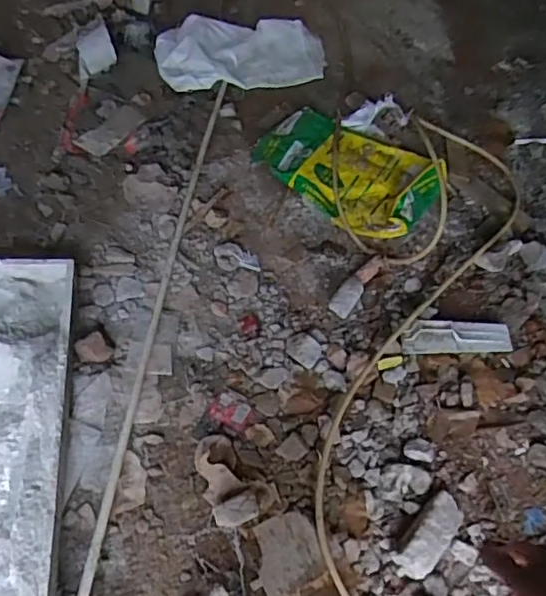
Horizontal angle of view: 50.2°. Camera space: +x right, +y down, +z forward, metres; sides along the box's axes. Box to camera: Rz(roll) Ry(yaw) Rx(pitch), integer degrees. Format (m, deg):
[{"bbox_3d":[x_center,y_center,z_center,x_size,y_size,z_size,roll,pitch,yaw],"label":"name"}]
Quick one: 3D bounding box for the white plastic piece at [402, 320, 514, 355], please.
[{"bbox_3d":[0.505,0.099,1.578,0.290,0.077,0.079,2,56,-5],"label":"white plastic piece"}]

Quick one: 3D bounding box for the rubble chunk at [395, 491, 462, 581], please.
[{"bbox_3d":[0.350,0.531,1.291,0.079,0.042,0.201,38,60,18],"label":"rubble chunk"}]

